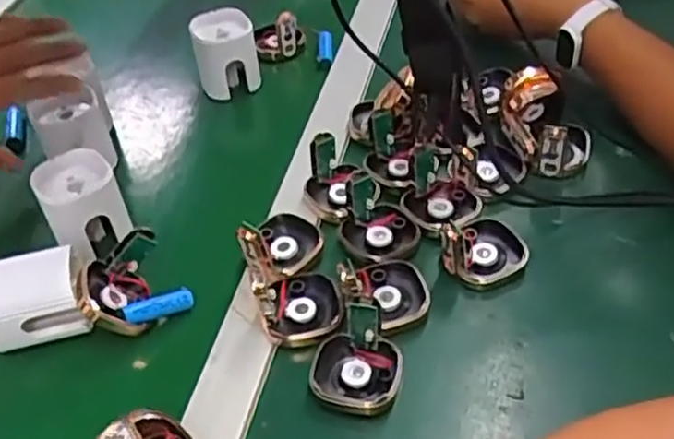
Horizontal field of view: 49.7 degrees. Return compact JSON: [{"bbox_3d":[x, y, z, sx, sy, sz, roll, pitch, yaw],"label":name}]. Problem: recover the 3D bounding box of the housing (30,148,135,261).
[{"bbox_3d":[-0.190,-0.008,0.547,0.056,0.068,0.054,-25,48,-20],"label":"housing"}]

